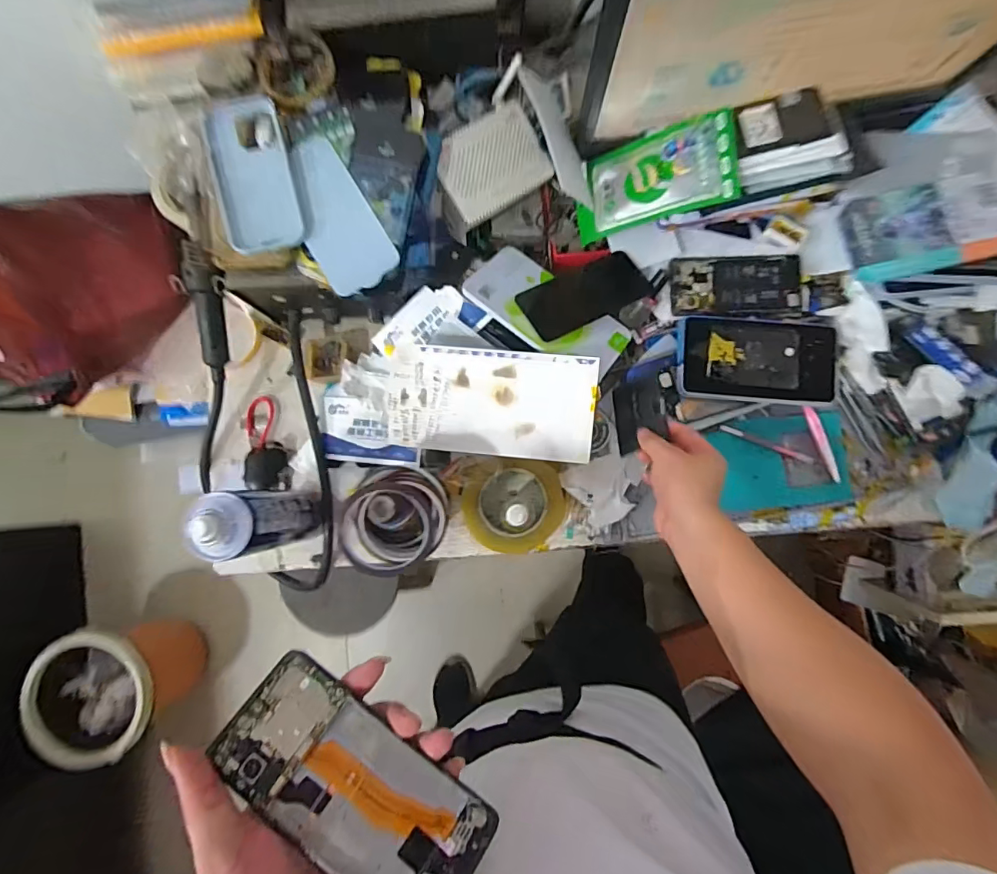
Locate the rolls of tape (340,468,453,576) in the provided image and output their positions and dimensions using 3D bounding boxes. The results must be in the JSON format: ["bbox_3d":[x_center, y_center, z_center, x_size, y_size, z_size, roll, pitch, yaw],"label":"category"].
[{"bbox_3d":[-0.102,0.084,0.507,0.095,0.057,0.104,0,84,1],"label":"rolls of tape"}]

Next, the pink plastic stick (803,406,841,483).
[{"bbox_3d":[0.398,0.009,0.618,0.015,0.007,0.097,-18,84,-1],"label":"pink plastic stick"}]

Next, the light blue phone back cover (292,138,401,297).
[{"bbox_3d":[-0.170,-0.229,0.520,0.074,0.014,0.163,-30,84,-2],"label":"light blue phone back cover"}]

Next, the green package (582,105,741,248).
[{"bbox_3d":[0.173,-0.291,0.570,0.175,0.018,0.093,-7,86,30],"label":"green package"}]

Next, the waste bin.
[{"bbox_3d":[-0.899,0.592,1.241,0.274,0.327,0.267,0,84,1],"label":"waste bin"}]

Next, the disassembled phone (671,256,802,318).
[{"bbox_3d":[0.296,-0.187,0.625,0.158,0.016,0.075,1,84,1],"label":"disassembled phone"}]

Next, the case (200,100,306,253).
[{"bbox_3d":[-0.254,-0.273,0.521,0.079,0.017,0.164,-14,84,0],"label":"case"}]

